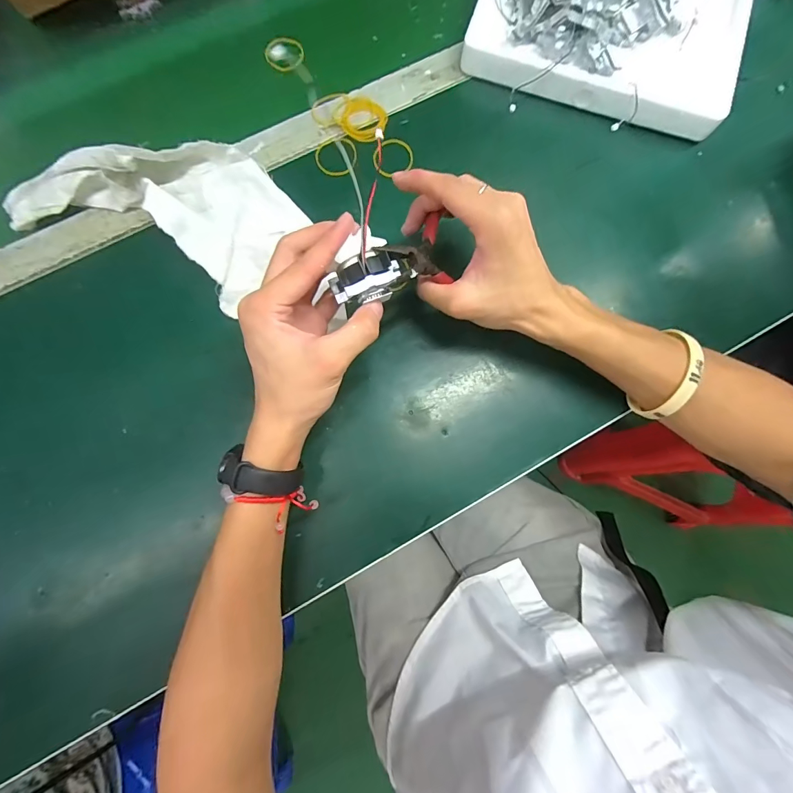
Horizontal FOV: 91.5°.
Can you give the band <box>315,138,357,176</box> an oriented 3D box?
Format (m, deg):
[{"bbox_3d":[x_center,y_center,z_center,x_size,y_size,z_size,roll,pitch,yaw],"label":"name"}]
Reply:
[{"bbox_3d":[-0.056,-0.226,0.364,0.039,0.005,0.037,-10,92,-10],"label":"band"}]

